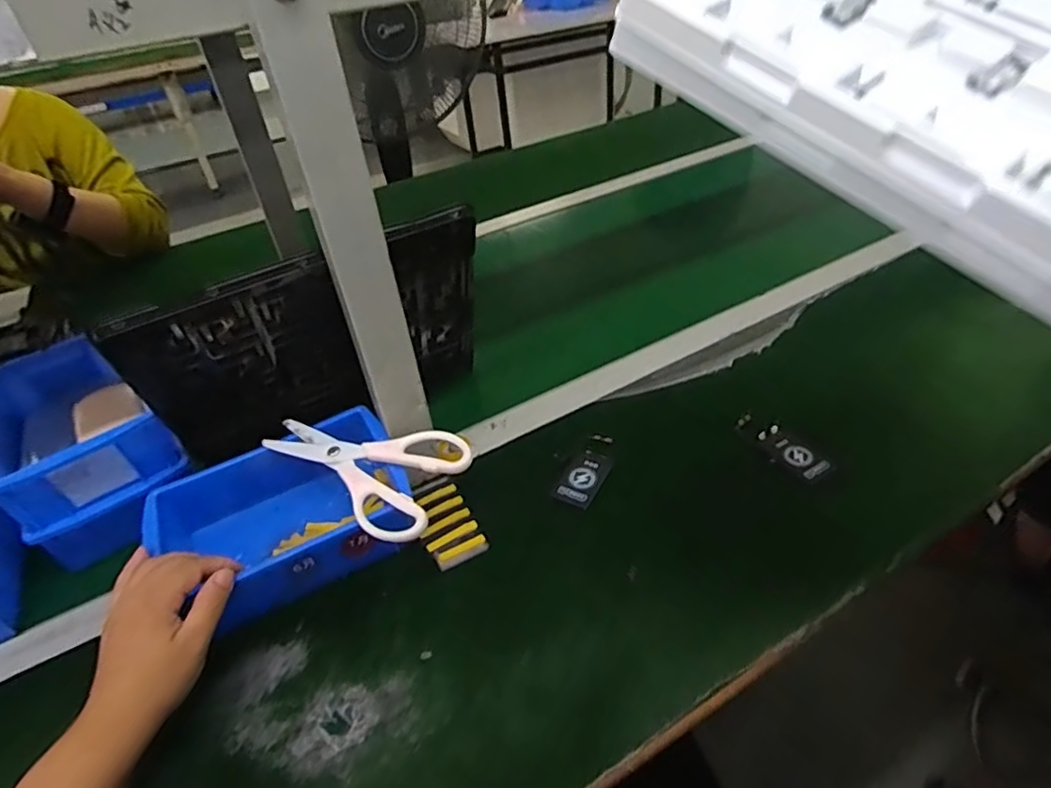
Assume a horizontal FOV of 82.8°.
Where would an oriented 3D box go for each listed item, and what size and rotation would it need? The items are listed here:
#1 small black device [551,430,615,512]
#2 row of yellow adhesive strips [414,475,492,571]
[{"bbox_3d":[0.059,0.069,0.555,0.037,0.004,0.093,16,45,25],"label":"small black device"},{"bbox_3d":[-0.072,0.113,0.533,0.046,0.009,0.091,-22,42,-17],"label":"row of yellow adhesive strips"}]

